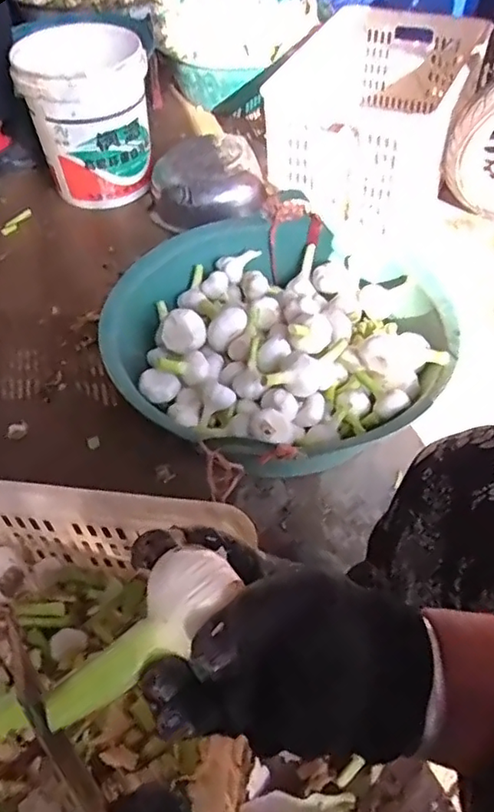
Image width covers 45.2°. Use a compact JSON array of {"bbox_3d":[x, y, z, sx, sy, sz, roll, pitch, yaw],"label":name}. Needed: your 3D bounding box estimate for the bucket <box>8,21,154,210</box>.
[{"bbox_3d":[-0.380,-0.707,1.441,0.281,0.336,0.280,-2,50,2],"label":"bucket"}]

